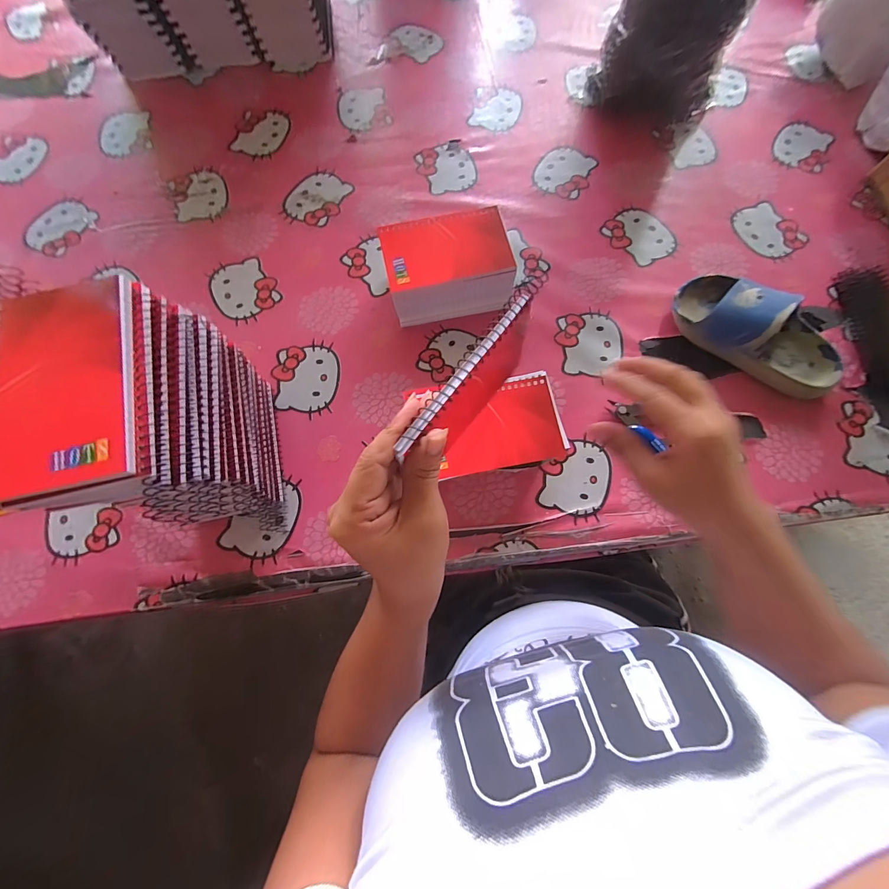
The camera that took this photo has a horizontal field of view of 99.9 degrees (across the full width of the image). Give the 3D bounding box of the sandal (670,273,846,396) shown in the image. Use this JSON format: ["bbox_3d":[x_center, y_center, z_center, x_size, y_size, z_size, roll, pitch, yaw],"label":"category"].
[{"bbox_3d":[0.334,-0.123,0.391,0.177,0.058,0.088,38,78,9],"label":"sandal"}]

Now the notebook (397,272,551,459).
[{"bbox_3d":[0.021,-0.040,0.250,0.019,0.081,0.135,36,78,9],"label":"notebook"}]

